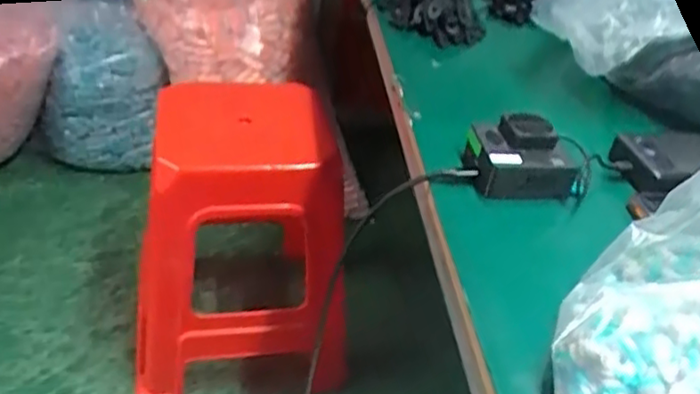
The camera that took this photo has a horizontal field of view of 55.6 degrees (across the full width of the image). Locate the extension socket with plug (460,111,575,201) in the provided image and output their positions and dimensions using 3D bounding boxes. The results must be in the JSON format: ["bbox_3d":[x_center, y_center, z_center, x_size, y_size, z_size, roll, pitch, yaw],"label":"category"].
[{"bbox_3d":[0.137,-0.033,0.539,0.082,0.048,0.054,1,37,-10],"label":"extension socket with plug"}]

